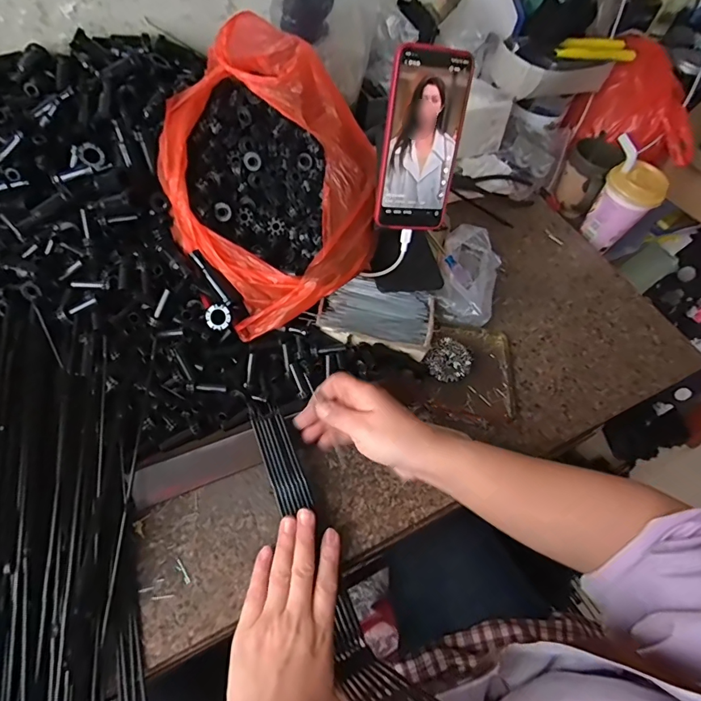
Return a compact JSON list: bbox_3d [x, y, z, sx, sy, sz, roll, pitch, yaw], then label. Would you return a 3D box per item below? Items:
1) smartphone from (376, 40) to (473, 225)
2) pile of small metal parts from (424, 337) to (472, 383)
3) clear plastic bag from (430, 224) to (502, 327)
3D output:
[{"bbox_3d":[0.069,-0.203,0.440,0.078,0.161,0.008,-3,32,-14],"label":"smartphone"},{"bbox_3d":[0.112,0.012,0.508,0.047,0.018,0.052,31,59,15],"label":"pile of small metal parts"},{"bbox_3d":[0.146,-0.089,0.557,0.074,0.066,0.122,17,57,6],"label":"clear plastic bag"}]

